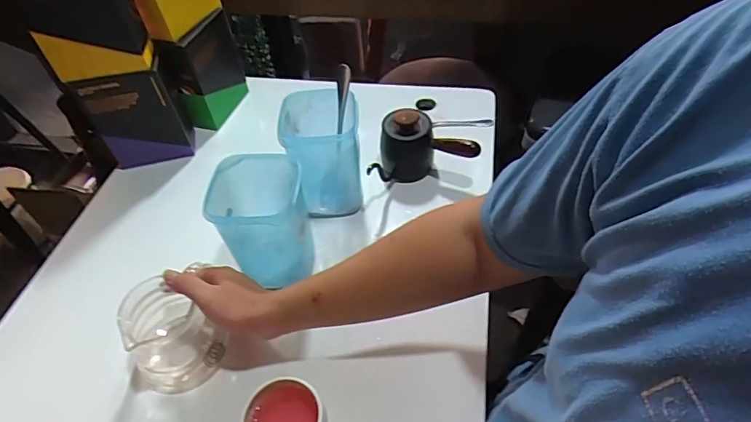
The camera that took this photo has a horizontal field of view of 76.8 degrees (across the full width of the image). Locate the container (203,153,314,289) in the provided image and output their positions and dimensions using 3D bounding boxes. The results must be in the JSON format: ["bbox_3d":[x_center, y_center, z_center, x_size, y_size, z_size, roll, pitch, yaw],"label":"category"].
[{"bbox_3d":[-0.130,0.023,0.567,0.092,0.152,0.100,-10,49,-4],"label":"container"}]

